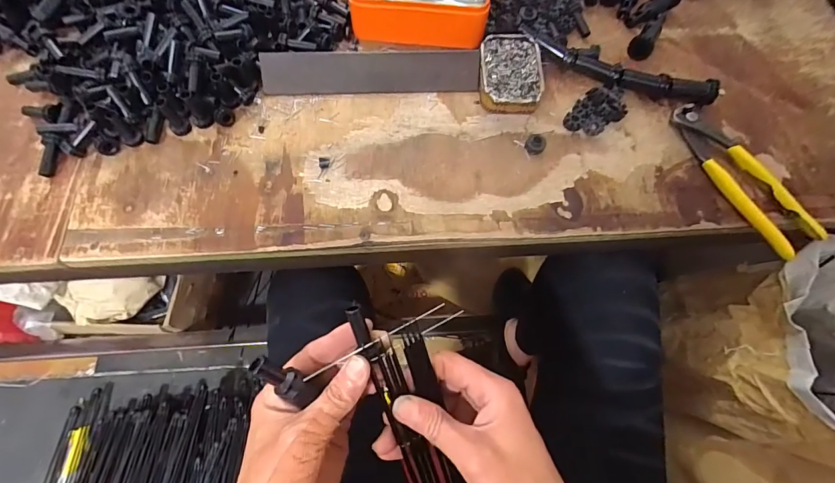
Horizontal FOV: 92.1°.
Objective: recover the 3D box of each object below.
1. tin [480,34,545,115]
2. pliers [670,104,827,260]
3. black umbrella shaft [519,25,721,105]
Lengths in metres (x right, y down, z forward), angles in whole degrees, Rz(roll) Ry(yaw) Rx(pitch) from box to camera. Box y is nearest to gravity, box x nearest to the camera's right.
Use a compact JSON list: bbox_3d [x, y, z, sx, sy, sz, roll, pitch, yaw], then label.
[{"bbox_3d":[0.094,-0.172,0.414,0.062,0.023,0.089,1,68,-2],"label":"tin"},{"bbox_3d":[0.303,-0.064,0.380,0.048,0.021,0.165,-25,72,-12],"label":"pliers"},{"bbox_3d":[0.201,-0.175,0.411,0.201,0.023,0.023,19,69,5],"label":"black umbrella shaft"}]

